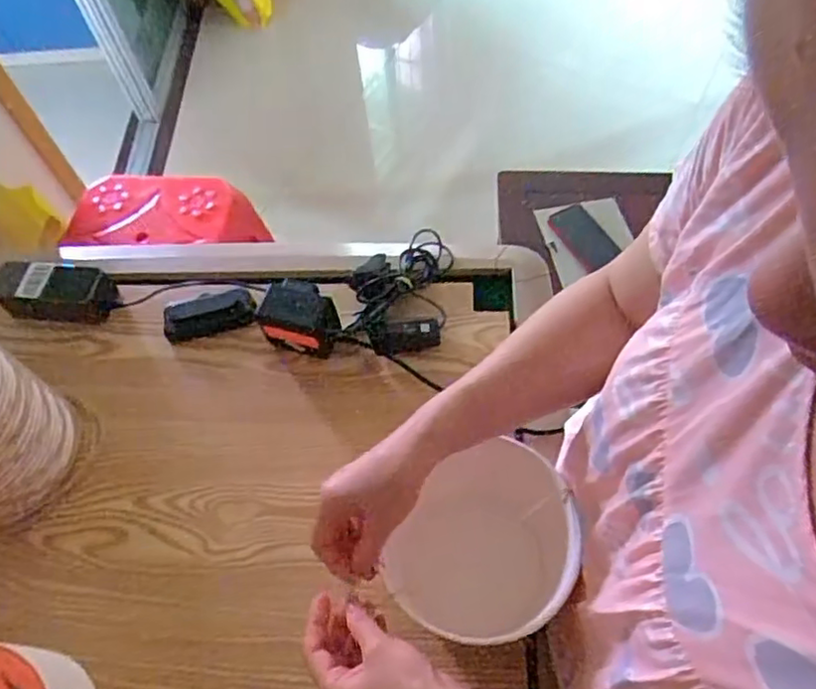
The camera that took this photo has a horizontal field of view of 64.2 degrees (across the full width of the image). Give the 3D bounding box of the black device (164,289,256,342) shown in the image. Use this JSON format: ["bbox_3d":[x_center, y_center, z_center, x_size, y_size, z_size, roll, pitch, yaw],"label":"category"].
[{"bbox_3d":[-0.240,-0.037,0.784,0.109,0.024,0.045,-14,59,-6],"label":"black device"}]

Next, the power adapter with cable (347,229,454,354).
[{"bbox_3d":[-0.009,-0.070,0.781,0.111,0.036,0.184,7,59,6],"label":"power adapter with cable"}]

